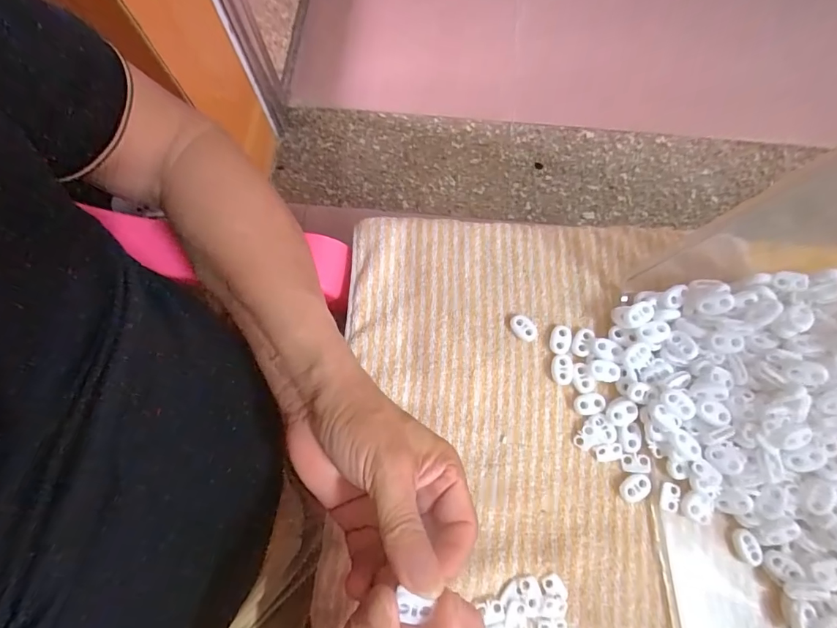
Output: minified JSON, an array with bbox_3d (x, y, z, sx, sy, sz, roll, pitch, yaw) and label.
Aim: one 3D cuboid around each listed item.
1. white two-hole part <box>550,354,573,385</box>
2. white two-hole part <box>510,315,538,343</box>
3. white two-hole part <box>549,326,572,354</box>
[{"bbox_3d":[0.107,0.042,0.326,0.015,0.004,0.022,4,74,1],"label":"white two-hole part"},{"bbox_3d":[0.081,0.011,0.334,0.015,0.005,0.023,-43,79,-11],"label":"white two-hole part"},{"bbox_3d":[0.109,0.020,0.331,0.016,0.004,0.021,20,75,5],"label":"white two-hole part"}]

